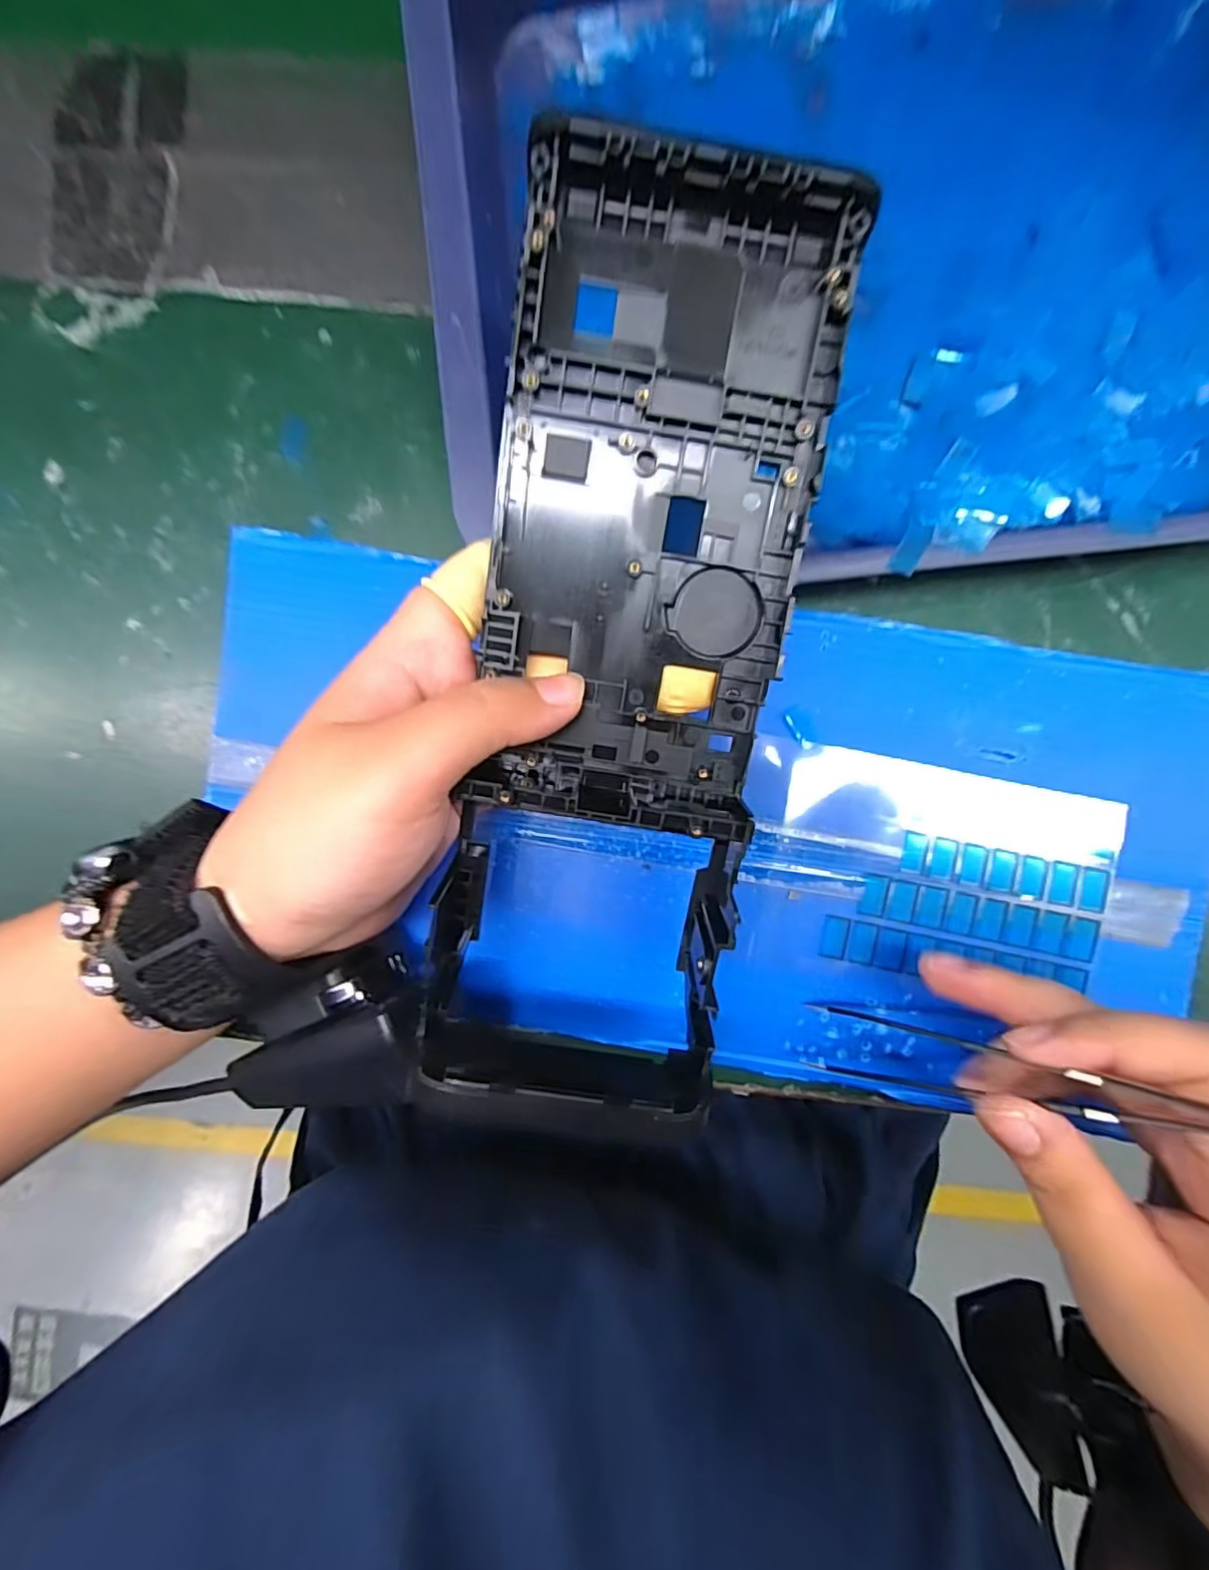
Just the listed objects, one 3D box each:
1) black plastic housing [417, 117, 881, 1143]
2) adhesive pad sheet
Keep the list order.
[{"bbox_3d":[0.005,-0.022,0.155,0.075,0.028,0.221,9,98,2],"label":"black plastic housing"},{"bbox_3d":[0.109,0.028,0.200,0.100,0.006,0.066,7,91,2],"label":"adhesive pad sheet"}]

